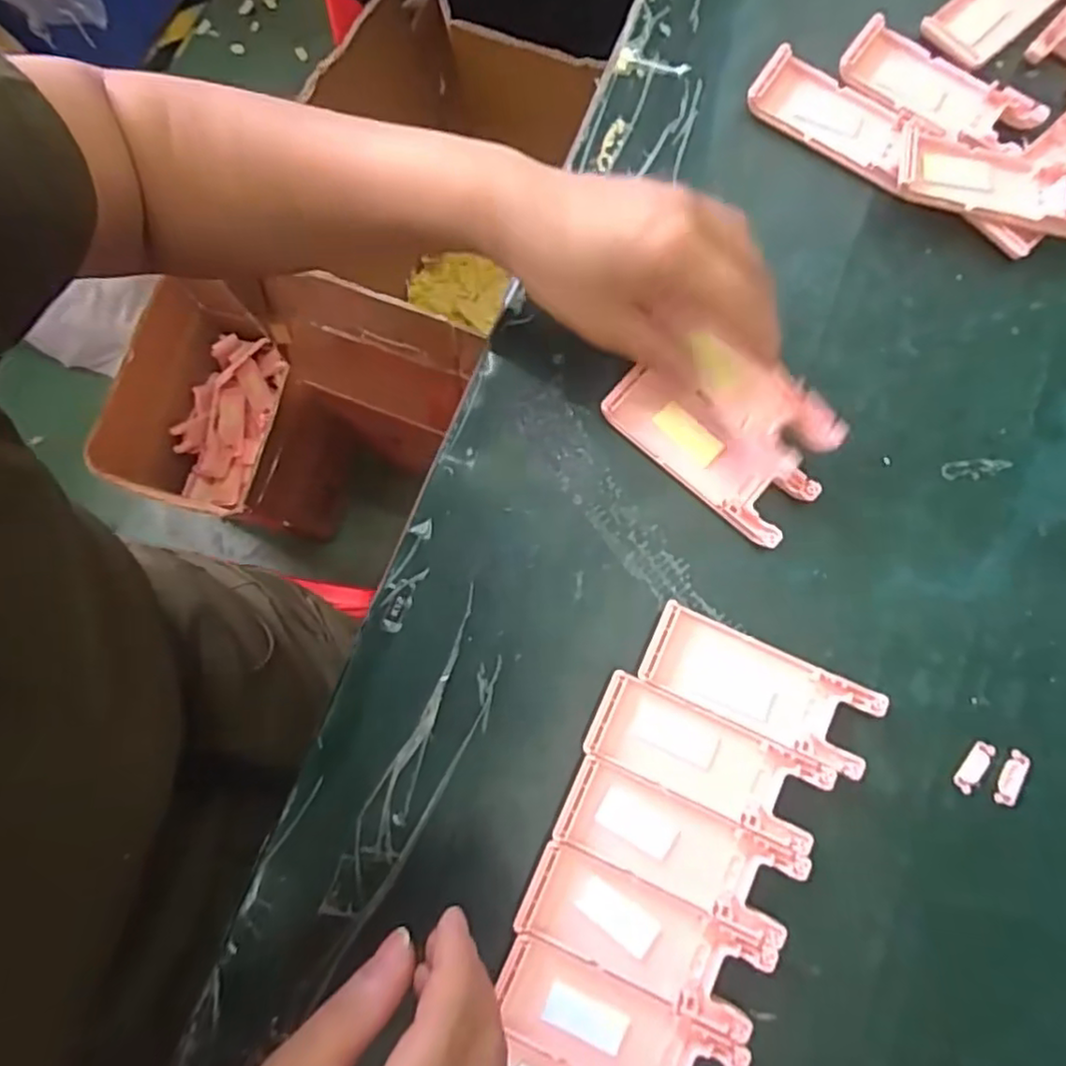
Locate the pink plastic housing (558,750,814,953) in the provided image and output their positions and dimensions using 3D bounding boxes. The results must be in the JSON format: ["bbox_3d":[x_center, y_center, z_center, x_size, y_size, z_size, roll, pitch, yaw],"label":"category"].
[{"bbox_3d":[0.063,0.137,0.286,0.103,0.007,0.038,25,81,5],"label":"pink plastic housing"}]

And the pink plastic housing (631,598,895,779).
[{"bbox_3d":[0.102,0.070,0.299,0.103,0.011,0.039,24,81,5],"label":"pink plastic housing"}]

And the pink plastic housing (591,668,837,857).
[{"bbox_3d":[0.077,0.101,0.293,0.103,0.007,0.038,24,81,5],"label":"pink plastic housing"}]

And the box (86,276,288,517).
[{"bbox_3d":[-0.469,-0.186,0.940,0.161,0.153,0.293,21,81,4],"label":"box"}]

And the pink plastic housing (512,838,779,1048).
[{"bbox_3d":[0.046,0.172,0.281,0.102,0.008,0.039,24,81,5],"label":"pink plastic housing"}]

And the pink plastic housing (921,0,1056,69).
[{"bbox_3d":[0.265,-0.299,0.366,0.104,0.007,0.038,-41,82,-6],"label":"pink plastic housing"}]

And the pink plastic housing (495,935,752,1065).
[{"bbox_3d":[0.033,0.208,0.274,0.102,0.007,0.040,25,81,5],"label":"pink plastic housing"}]

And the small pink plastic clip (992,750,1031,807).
[{"bbox_3d":[0.214,0.110,0.294,0.009,0.004,0.024,29,81,5],"label":"small pink plastic clip"}]

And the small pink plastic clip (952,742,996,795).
[{"bbox_3d":[0.199,0.105,0.296,0.010,0.004,0.025,36,82,6],"label":"small pink plastic clip"}]

